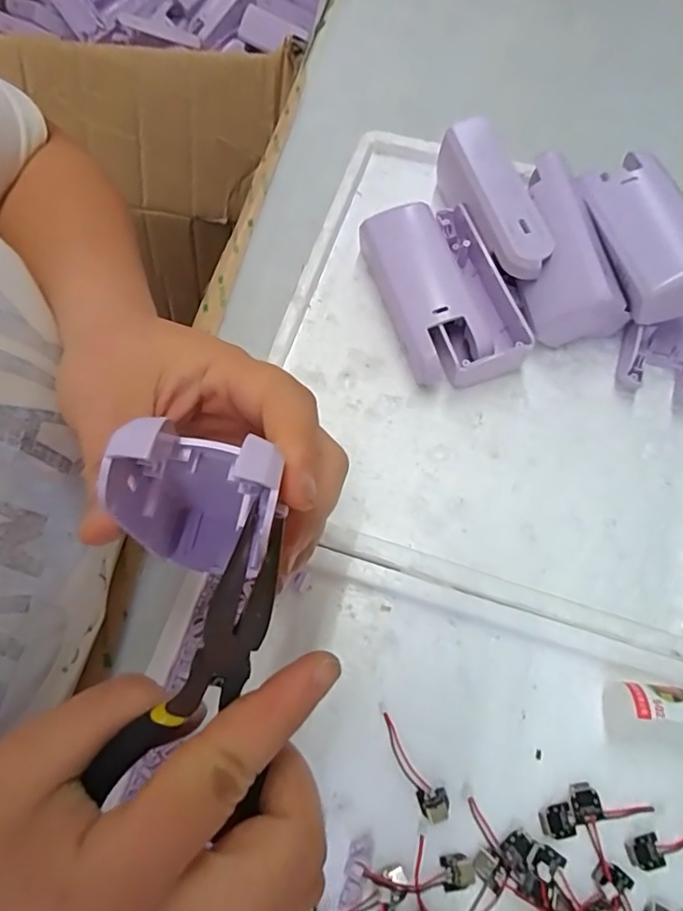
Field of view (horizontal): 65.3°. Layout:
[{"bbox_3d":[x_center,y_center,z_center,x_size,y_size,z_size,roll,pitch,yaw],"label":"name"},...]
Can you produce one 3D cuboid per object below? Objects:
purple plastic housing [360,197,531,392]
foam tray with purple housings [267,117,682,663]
[{"bbox_3d":[0.057,-0.092,0.307,0.060,0.031,0.109,-18,70,-6],"label":"purple plastic housing"},{"bbox_3d":[0.090,-0.063,0.286,0.253,0.054,0.265,18,70,8],"label":"foam tray with purple housings"}]

